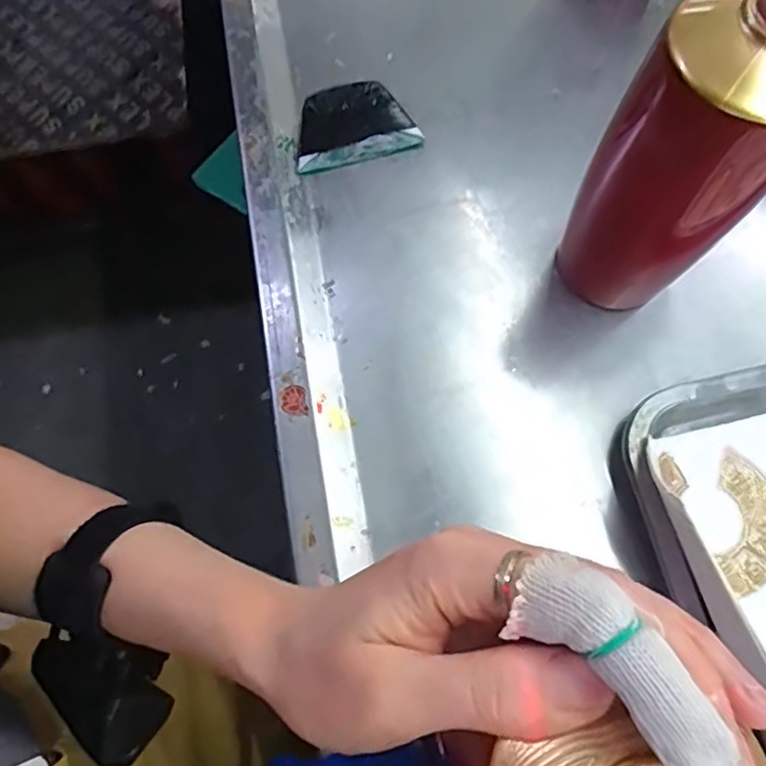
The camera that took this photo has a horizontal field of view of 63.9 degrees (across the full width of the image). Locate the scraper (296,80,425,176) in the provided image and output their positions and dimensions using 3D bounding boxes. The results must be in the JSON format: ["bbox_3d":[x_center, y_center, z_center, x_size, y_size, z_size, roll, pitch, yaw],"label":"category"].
[{"bbox_3d":[-0.023,-0.188,0.445,0.088,0.014,0.061,-16,70,-4],"label":"scraper"}]

